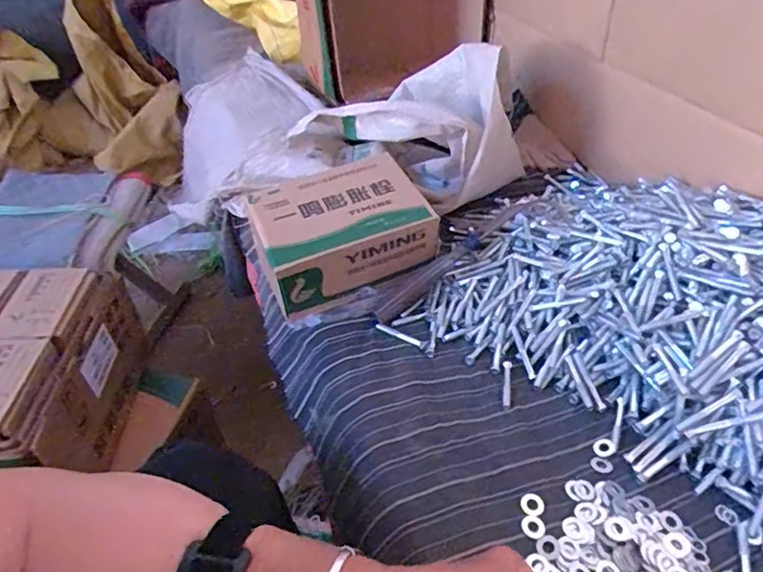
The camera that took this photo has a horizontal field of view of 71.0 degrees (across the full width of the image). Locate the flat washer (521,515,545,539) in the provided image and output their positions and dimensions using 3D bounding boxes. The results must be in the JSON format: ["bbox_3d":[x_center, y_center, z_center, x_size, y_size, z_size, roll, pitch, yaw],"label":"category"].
[{"bbox_3d":[0.112,0.176,0.392,0.016,0.004,0.017,-2,43,2],"label":"flat washer"}]

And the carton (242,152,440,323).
[{"bbox_3d":[-0.048,-0.059,0.595,0.182,0.089,0.129,-18,45,-17],"label":"carton"}]

